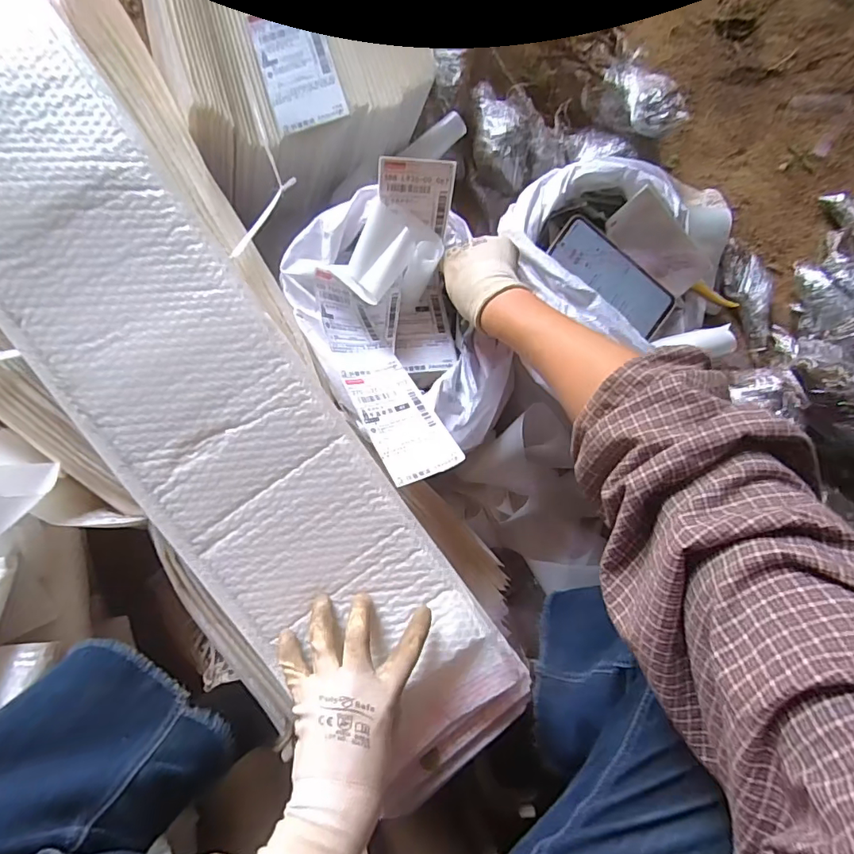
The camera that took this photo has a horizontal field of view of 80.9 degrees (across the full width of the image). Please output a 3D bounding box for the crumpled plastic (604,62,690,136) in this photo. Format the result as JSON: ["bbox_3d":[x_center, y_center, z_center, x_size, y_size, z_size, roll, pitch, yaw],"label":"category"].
[{"bbox_3d":[0.277,-0.425,0.640,0.058,0.044,0.127,-19,70,-8],"label":"crumpled plastic"}]

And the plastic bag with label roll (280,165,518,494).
[{"bbox_3d":[-0.017,-0.111,0.523,0.203,0.108,0.287,-23,92,-8],"label":"plastic bag with label roll"}]

